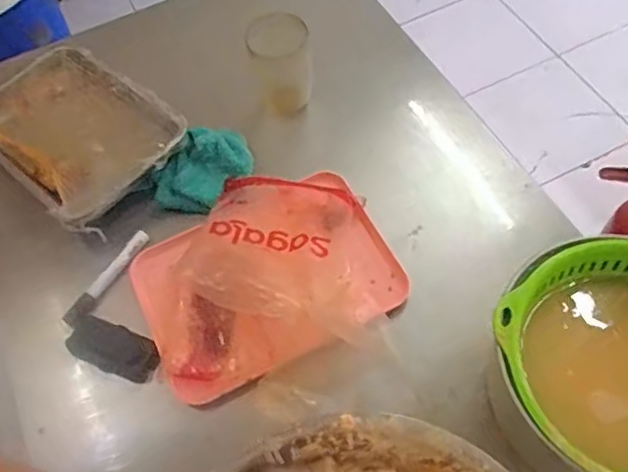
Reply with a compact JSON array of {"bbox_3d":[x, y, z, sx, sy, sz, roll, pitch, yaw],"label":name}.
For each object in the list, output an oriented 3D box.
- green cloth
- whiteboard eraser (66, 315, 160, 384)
[{"bbox_3d":[-0.152,-0.090,0.796,0.082,0.044,0.135,38,70,22],"label":"green cloth"},{"bbox_3d":[-0.237,0.134,0.692,0.110,0.018,0.052,20,64,15],"label":"whiteboard eraser"}]

